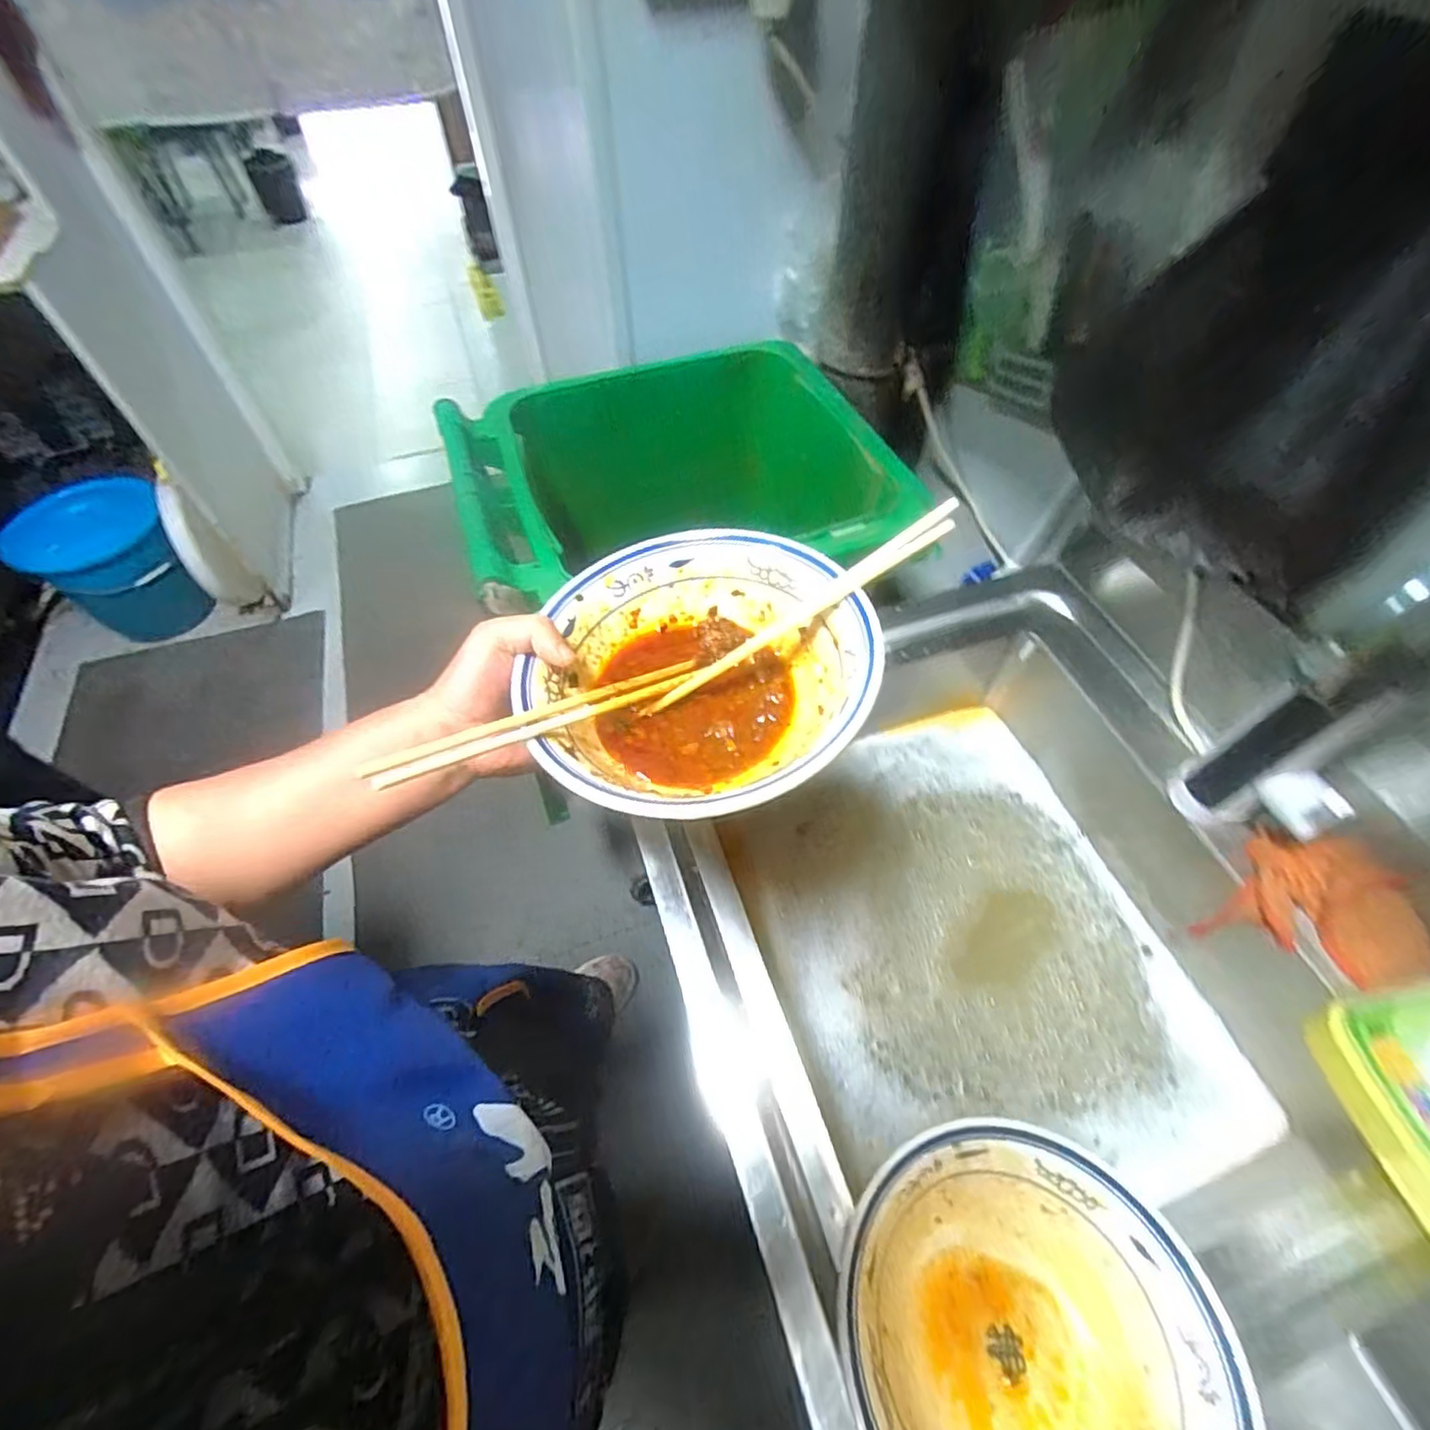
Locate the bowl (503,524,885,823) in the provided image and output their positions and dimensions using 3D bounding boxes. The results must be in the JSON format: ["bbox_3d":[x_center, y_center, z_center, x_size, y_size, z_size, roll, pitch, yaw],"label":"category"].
[{"bbox_3d":[-0.010,-0.021,0.365,0.179,0.072,0.187,1,57,-1],"label":"bowl"}]

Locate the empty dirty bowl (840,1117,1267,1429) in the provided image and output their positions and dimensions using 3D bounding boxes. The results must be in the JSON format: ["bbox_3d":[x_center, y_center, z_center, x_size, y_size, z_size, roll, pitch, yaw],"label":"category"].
[{"bbox_3d":[0.170,0.344,0.356,0.197,0.073,0.197,0,47,0],"label":"empty dirty bowl"}]

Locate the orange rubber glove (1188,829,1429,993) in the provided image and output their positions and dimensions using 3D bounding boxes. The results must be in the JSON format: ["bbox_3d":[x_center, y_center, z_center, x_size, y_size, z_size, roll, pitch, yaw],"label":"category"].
[{"bbox_3d":[0.491,0.159,0.530,0.125,0.060,0.113,22,95,36],"label":"orange rubber glove"}]

